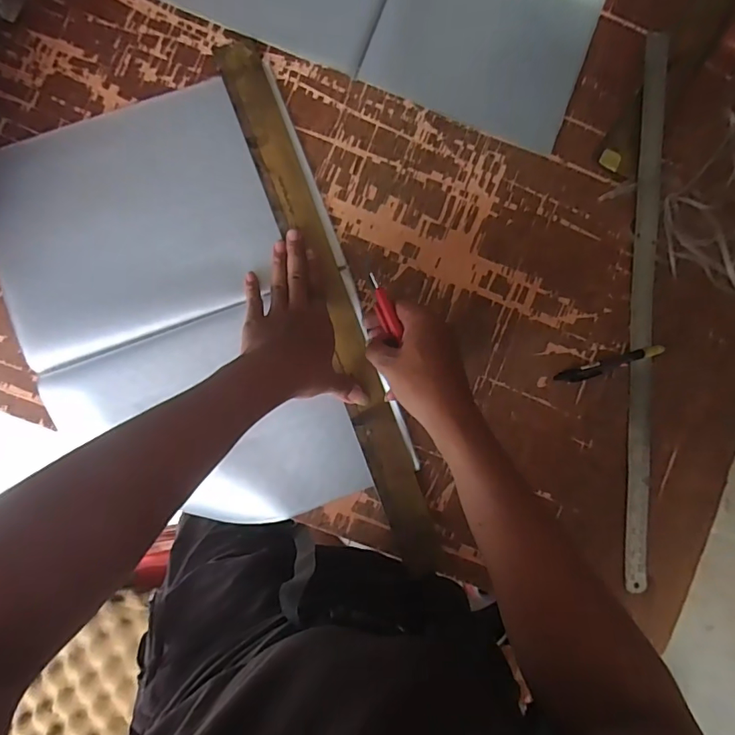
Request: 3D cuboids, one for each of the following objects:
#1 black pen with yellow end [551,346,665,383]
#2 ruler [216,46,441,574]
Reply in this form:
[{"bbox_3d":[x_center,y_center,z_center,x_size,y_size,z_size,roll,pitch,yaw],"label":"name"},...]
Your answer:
[{"bbox_3d":[0.267,-0.002,0.543,0.119,0.013,0.015,-16,89,-6],"label":"black pen with yellow end"},{"bbox_3d":[-0.034,-0.063,0.532,0.049,0.010,0.587,-20,90,-6],"label":"ruler"}]

